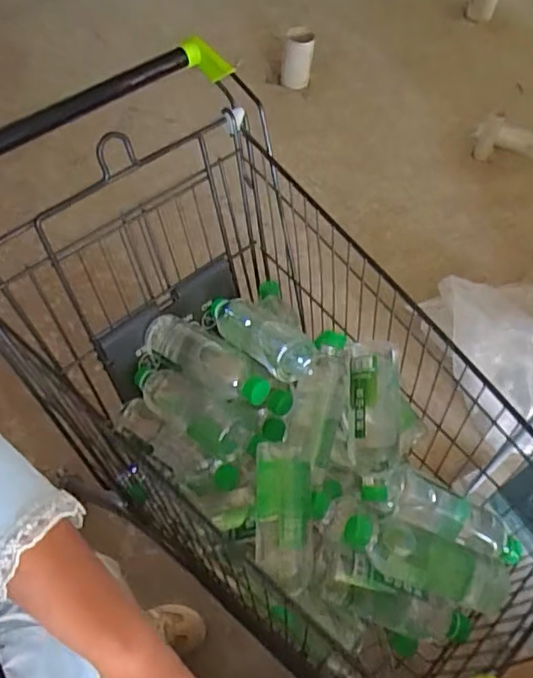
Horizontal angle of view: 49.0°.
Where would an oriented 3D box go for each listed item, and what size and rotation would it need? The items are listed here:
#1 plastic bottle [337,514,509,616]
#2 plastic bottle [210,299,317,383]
[{"bbox_3d":[0.184,0.255,0.681,0.210,0.069,0.067,26,55,-14],"label":"plastic bottle"},{"bbox_3d":[-0.012,-0.010,0.800,0.066,0.054,0.212,-32,41,-22],"label":"plastic bottle"}]

